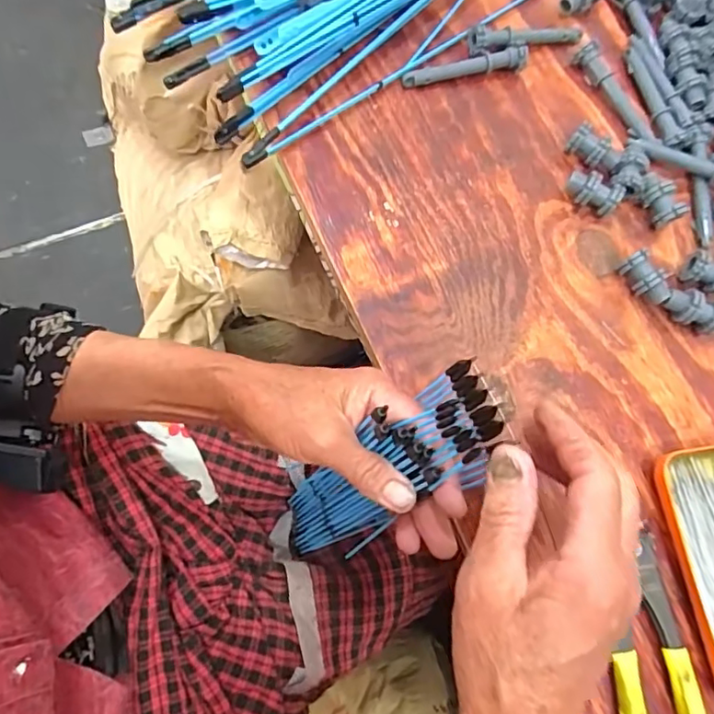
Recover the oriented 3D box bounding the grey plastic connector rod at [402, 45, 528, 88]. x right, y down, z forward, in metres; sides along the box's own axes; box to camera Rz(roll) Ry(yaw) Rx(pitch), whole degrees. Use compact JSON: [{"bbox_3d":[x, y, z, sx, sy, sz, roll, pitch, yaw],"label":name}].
[{"bbox_3d":[0.081,-0.218,0.423,0.097,0.010,0.015,-13,76,-11],"label":"grey plastic connector rod"}]

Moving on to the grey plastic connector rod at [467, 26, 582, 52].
[{"bbox_3d":[0.132,-0.248,0.440,0.093,0.015,0.020,-12,75,-17],"label":"grey plastic connector rod"}]

